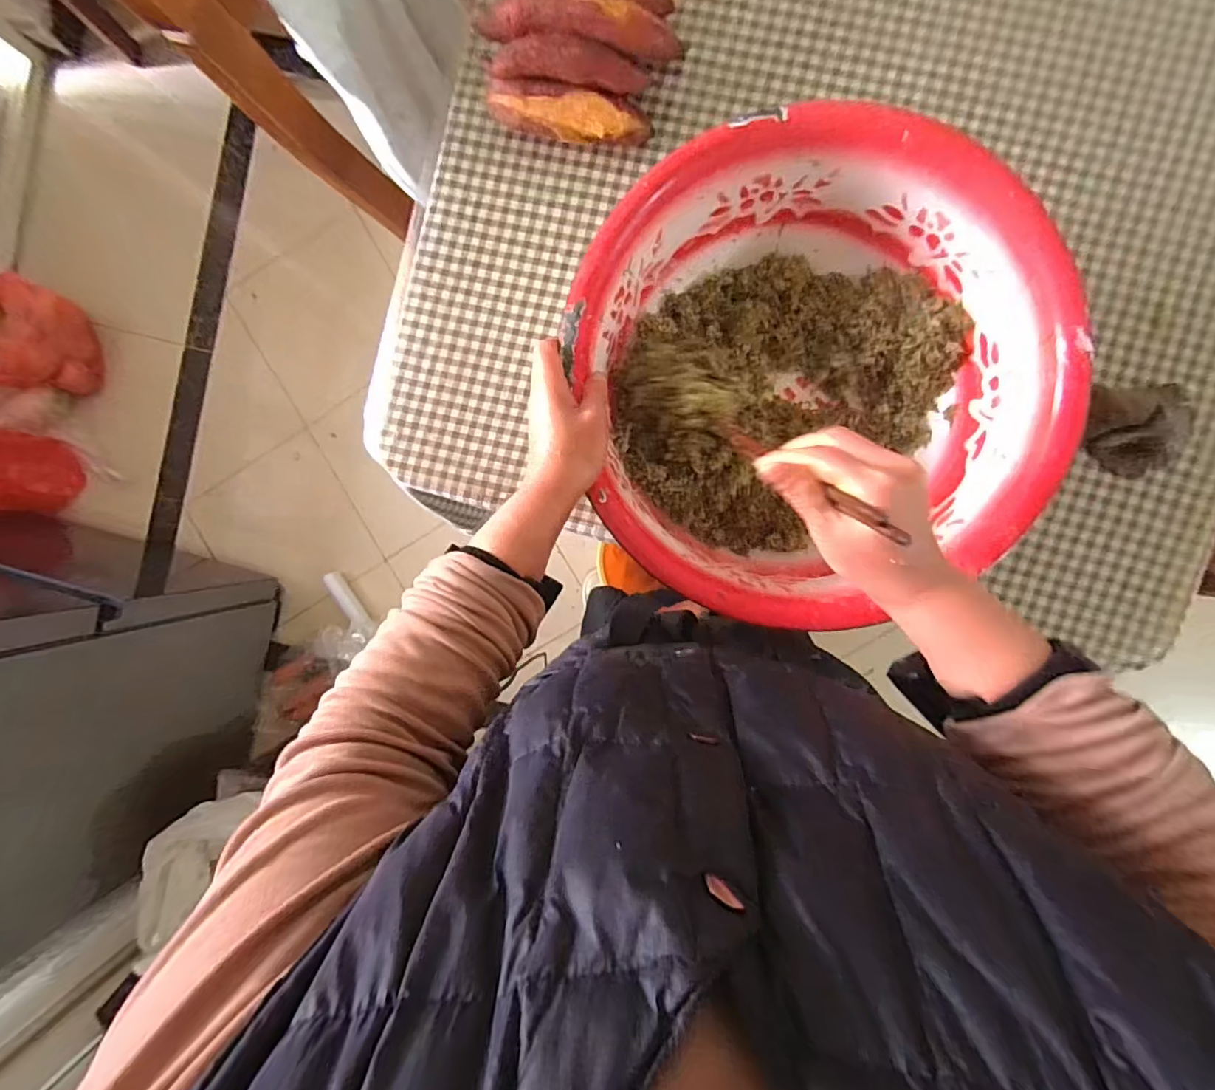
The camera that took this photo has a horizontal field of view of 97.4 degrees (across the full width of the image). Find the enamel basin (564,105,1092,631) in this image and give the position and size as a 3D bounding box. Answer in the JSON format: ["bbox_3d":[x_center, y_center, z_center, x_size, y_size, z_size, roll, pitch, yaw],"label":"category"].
[{"bbox_3d":[0.167,-0.134,0.464,0.363,0.120,0.368,0,93,3],"label":"enamel basin"}]

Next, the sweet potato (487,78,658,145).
[{"bbox_3d":[-0.039,-0.413,0.513,0.159,0.048,0.043,5,93,3],"label":"sweet potato"}]

